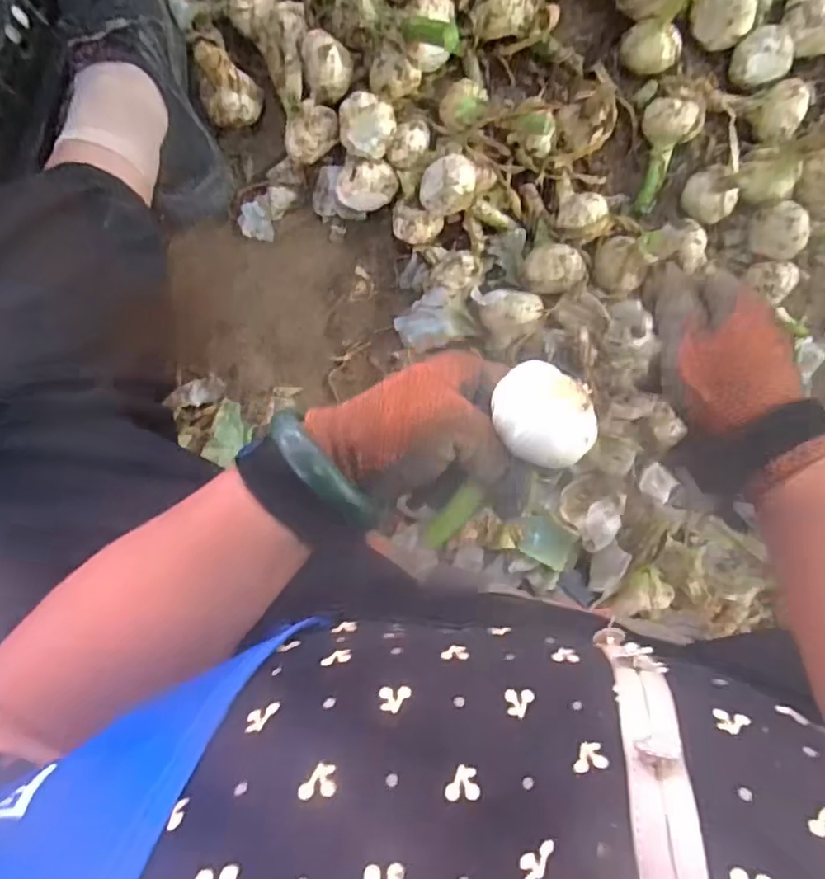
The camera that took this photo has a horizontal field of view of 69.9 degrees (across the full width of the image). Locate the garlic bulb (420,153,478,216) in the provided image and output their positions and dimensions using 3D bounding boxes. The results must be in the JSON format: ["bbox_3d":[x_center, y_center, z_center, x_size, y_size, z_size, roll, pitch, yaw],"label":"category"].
[{"bbox_3d":[0.031,-0.219,0.510,0.045,0.036,0.046,0,94,-2],"label":"garlic bulb"}]

